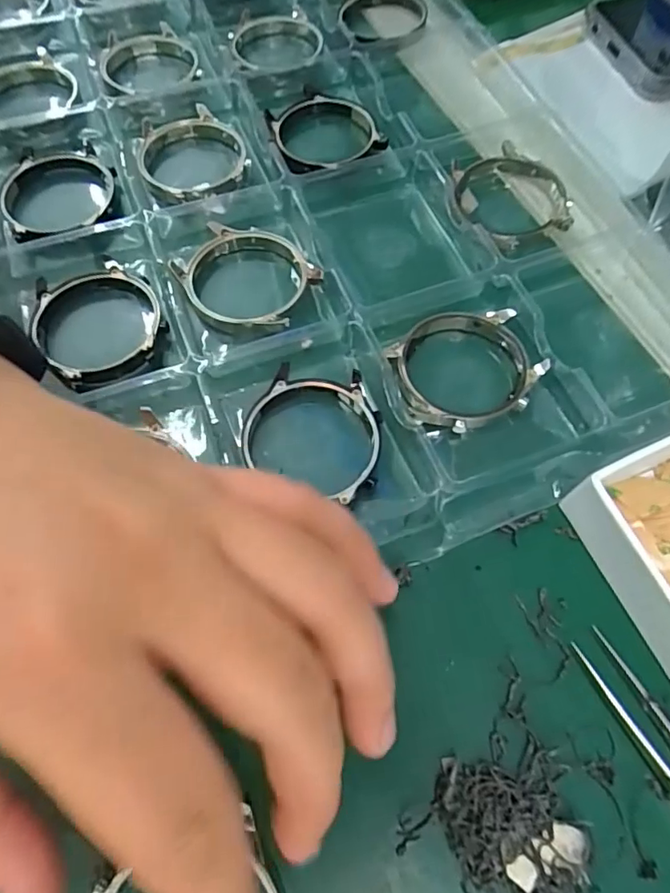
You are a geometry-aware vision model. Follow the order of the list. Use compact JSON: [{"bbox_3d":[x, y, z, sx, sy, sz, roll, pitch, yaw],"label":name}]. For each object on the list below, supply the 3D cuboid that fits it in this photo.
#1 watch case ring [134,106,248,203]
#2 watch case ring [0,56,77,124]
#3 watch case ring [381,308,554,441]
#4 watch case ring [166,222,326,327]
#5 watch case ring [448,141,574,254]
[{"bbox_3d":[-0.063,-0.126,0.237,0.047,0.007,0.049,1,65,-2],"label":"watch case ring"},{"bbox_3d":[-0.143,-0.164,0.251,0.048,0.007,0.045,1,65,-2],"label":"watch case ring"},{"bbox_3d":[0.047,-0.028,0.197,0.053,0.011,0.045,-12,66,-8],"label":"watch case ring"},{"bbox_3d":[-0.034,-0.065,0.211,0.051,0.008,0.045,29,67,11],"label":"watch case ring"},{"bbox_3d":[0.074,-0.106,0.230,0.048,0.006,0.053,1,65,-1],"label":"watch case ring"}]

